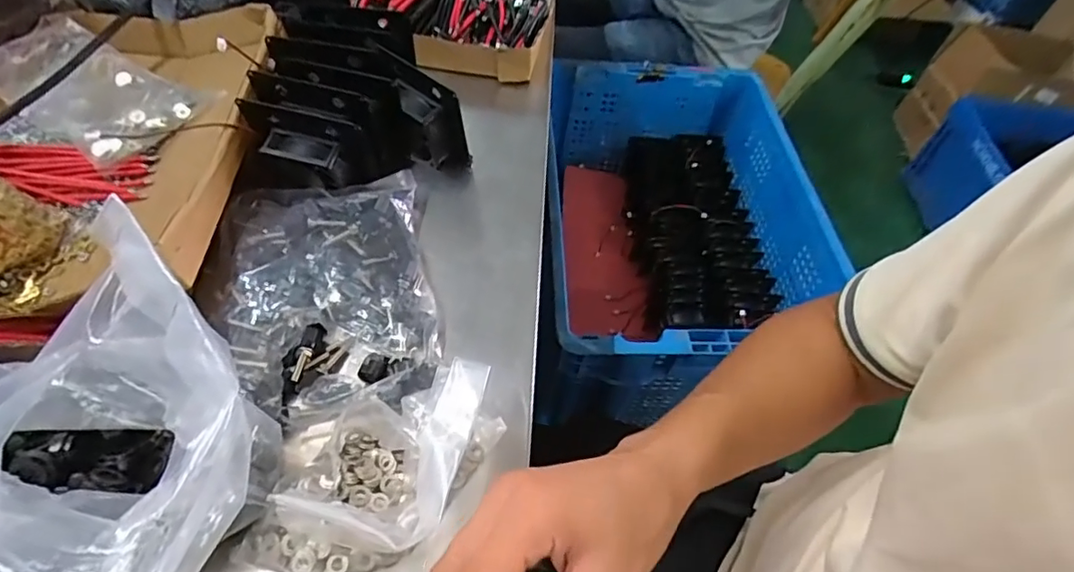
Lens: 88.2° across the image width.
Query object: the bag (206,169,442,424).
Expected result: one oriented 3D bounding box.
[{"bbox_3d":[-0.155,0.001,0.403,0.151,0.036,0.201,-10,55,-13],"label":"bag"}]

